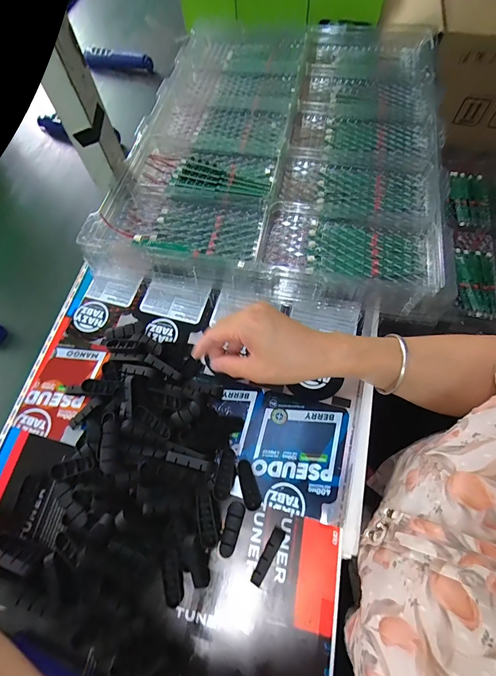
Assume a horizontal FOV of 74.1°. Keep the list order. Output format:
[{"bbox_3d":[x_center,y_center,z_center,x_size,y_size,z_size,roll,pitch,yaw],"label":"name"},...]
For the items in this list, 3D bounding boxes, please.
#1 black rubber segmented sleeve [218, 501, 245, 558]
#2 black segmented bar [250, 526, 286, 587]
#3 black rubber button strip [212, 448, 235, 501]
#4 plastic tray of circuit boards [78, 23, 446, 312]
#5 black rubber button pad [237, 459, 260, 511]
[{"bbox_3d":[-0.016,0.185,0.319,0.016,0.012,0.046,14,67,8],"label":"black rubber segmented sleeve"},{"bbox_3d":[0.018,0.203,0.306,0.011,0.015,0.049,30,70,15],"label":"black segmented bar"},{"bbox_3d":[-0.022,0.134,0.325,0.017,0.004,0.047,19,63,-14],"label":"black rubber button strip"},{"bbox_3d":[0.063,-0.323,0.520,0.435,0.051,0.616,11,64,7],"label":"plastic tray of circuit boards"},{"bbox_3d":[0.000,0.149,0.335,0.015,0.007,0.047,-14,66,-4],"label":"black rubber button pad"}]

